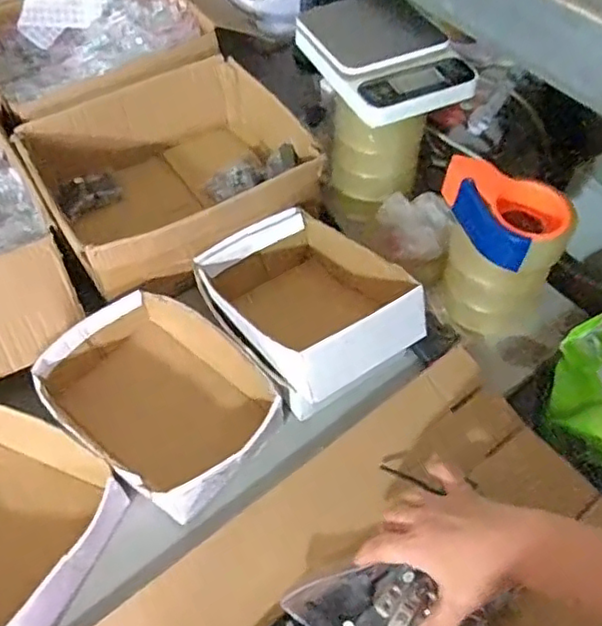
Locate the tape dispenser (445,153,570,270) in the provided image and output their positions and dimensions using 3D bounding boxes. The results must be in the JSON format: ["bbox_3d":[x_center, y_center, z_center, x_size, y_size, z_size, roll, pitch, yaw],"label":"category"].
[{"bbox_3d":[0.215,-0.112,0.687,0.145,0.057,0.077,38,62,24],"label":"tape dispenser"}]

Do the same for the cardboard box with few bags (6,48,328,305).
[{"bbox_3d":[-0.163,-0.181,0.850,0.343,0.127,0.300,-27,58,-18],"label":"cardboard box with few bags"}]

